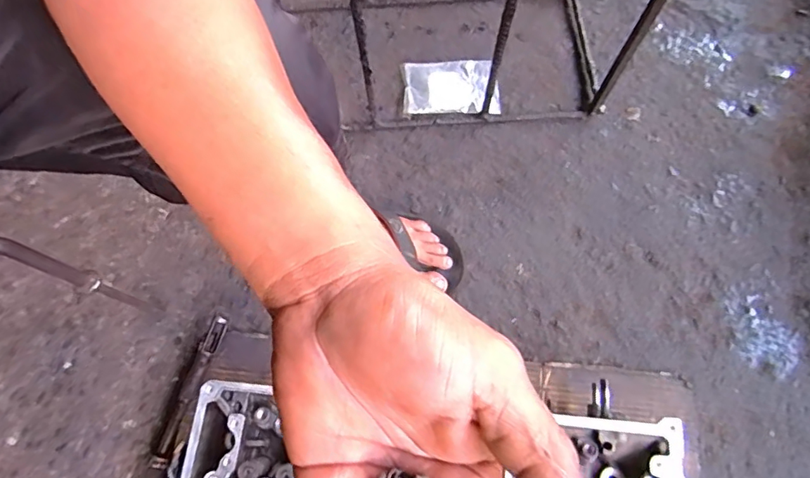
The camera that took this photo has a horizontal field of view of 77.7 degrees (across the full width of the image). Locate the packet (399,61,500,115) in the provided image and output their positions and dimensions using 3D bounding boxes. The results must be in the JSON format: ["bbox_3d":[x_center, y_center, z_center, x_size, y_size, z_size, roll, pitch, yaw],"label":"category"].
[{"bbox_3d":[0.074,-0.243,0.806,0.152,0.015,0.094,1,70,3],"label":"packet"}]

